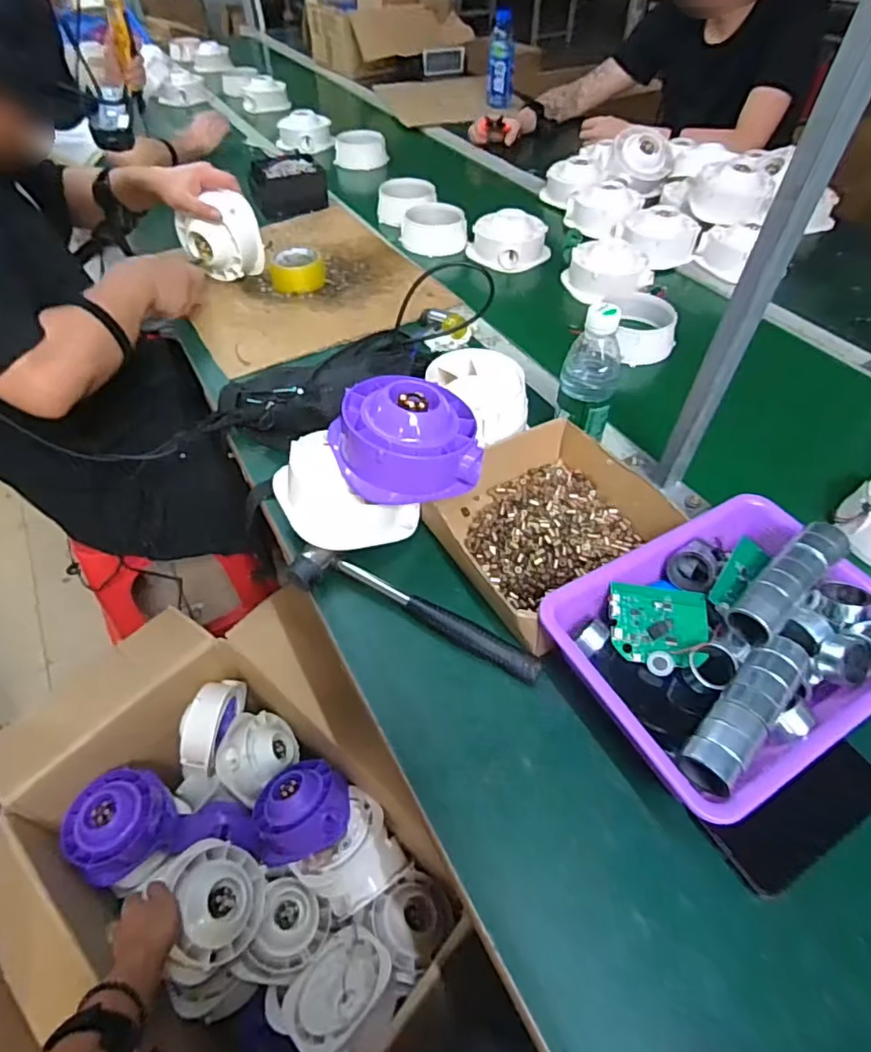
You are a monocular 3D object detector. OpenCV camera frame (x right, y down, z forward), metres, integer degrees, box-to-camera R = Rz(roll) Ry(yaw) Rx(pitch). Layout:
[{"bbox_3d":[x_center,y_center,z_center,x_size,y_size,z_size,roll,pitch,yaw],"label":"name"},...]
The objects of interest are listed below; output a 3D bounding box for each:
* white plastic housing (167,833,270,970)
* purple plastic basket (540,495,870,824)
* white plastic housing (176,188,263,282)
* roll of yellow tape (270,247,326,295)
[{"bbox_3d":[-0.281,0.478,0.731,0.118,0.075,0.133,10,43,-42],"label":"white plastic housing"},{"bbox_3d":[0.249,0.097,0.491,0.280,0.088,0.207,-23,54,-18],"label":"purple plastic basket"},{"bbox_3d":[-0.359,-0.482,0.958,0.106,0.120,0.110,31,57,24],"label":"white plastic housing"},{"bbox_3d":[-0.239,-0.444,0.998,0.094,0.040,0.093,0,50,0],"label":"roll of yellow tape"}]

